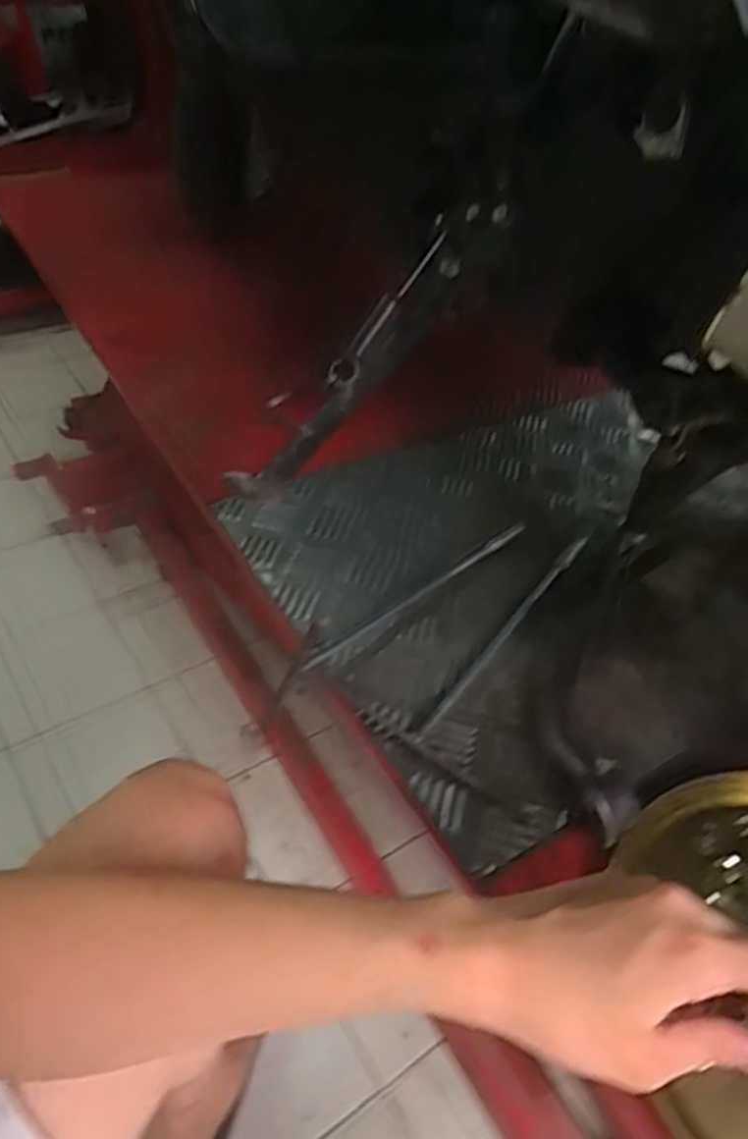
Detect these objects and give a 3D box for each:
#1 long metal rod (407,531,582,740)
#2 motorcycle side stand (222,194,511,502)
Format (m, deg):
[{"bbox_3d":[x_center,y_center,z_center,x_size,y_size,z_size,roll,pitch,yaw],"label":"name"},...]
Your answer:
[{"bbox_3d":[0.106,0.046,0.589,0.011,0.012,0.264,30,47,23],"label":"long metal rod"},{"bbox_3d":[-0.008,-0.138,0.487,0.041,0.252,0.046,21,29,-44],"label":"motorcycle side stand"}]

